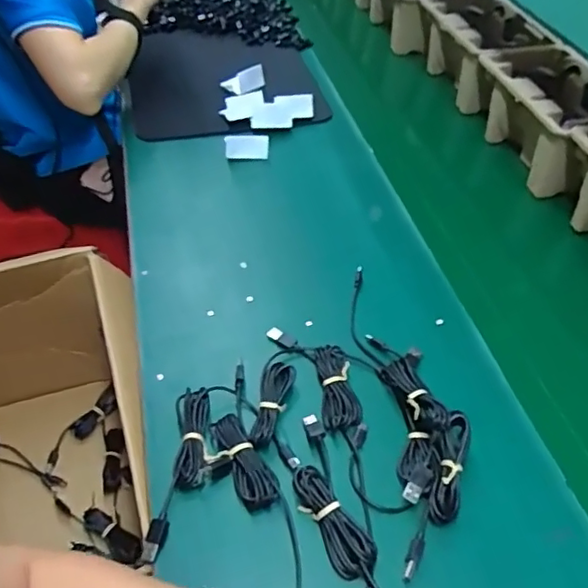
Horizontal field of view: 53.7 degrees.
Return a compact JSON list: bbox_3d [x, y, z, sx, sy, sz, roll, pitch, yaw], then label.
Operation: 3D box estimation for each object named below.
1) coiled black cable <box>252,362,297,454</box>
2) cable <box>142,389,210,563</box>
[{"bbox_3d":[-0.019,0.101,0.533,0.029,0.019,0.091,11,49,5],"label":"coiled black cable"},{"bbox_3d":[-0.093,0.147,0.490,0.036,0.022,0.145,5,49,0],"label":"cable"}]

